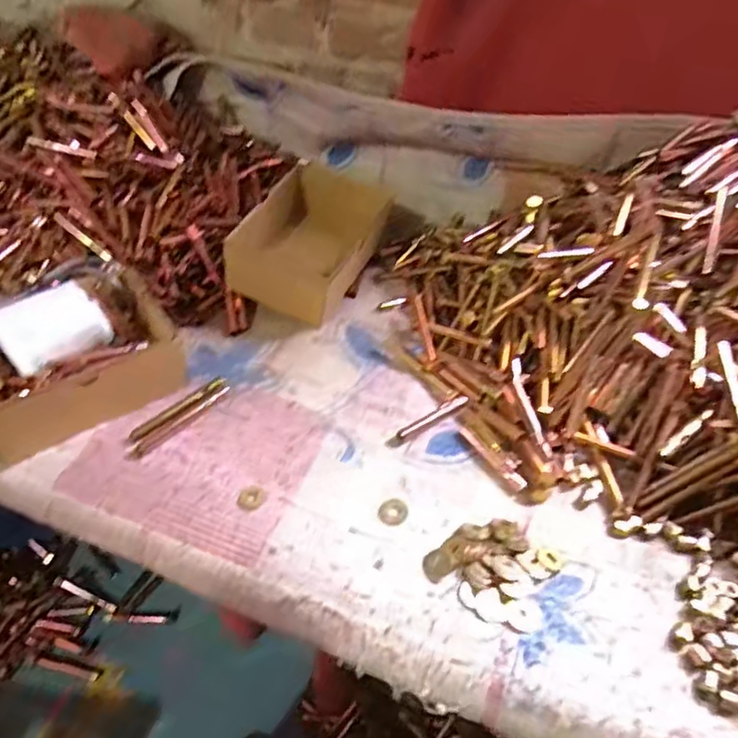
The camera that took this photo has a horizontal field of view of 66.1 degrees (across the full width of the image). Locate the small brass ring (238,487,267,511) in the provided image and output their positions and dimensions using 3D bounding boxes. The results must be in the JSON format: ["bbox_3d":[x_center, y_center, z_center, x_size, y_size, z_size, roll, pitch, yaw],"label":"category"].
[{"bbox_3d":[-0.104,0.114,0.500,0.022,0.004,0.025,10,44,8],"label":"small brass ring"}]

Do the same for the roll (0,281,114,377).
[{"bbox_3d":[-0.302,-0.035,0.544,0.067,0.056,0.091,32,51,28],"label":"roll"}]

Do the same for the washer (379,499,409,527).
[{"bbox_3d":[0.022,0.126,0.504,0.025,0.004,0.027,1,43,-1],"label":"washer"}]

